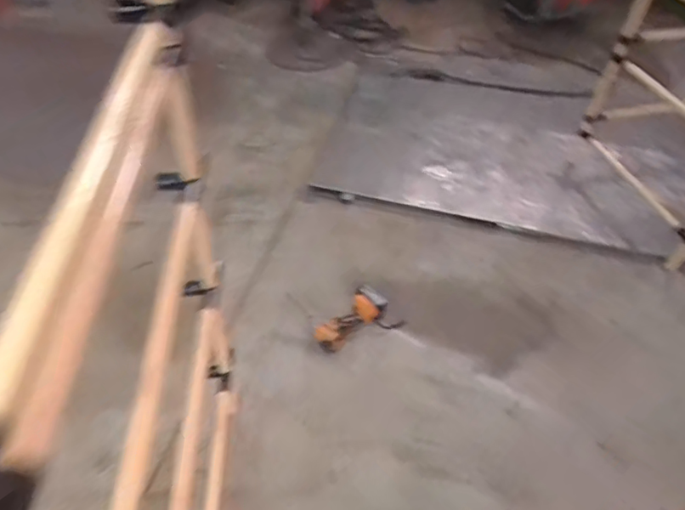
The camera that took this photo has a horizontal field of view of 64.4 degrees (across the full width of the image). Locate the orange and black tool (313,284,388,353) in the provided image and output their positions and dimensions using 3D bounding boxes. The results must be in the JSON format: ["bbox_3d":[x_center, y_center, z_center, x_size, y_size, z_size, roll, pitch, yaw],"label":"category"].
[{"bbox_3d":[0.027,0.195,1.694,0.093,0.068,0.247,37,54,26],"label":"orange and black tool"}]

